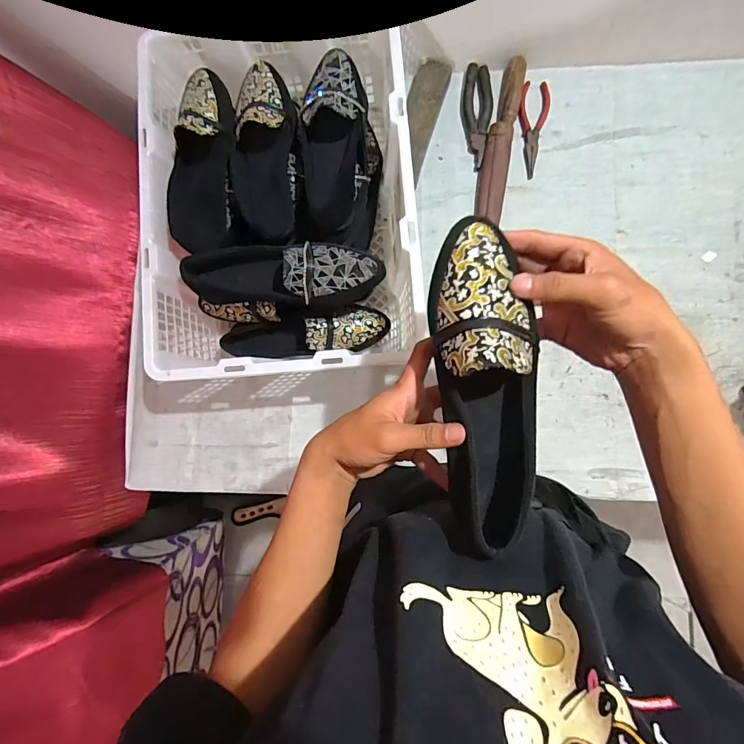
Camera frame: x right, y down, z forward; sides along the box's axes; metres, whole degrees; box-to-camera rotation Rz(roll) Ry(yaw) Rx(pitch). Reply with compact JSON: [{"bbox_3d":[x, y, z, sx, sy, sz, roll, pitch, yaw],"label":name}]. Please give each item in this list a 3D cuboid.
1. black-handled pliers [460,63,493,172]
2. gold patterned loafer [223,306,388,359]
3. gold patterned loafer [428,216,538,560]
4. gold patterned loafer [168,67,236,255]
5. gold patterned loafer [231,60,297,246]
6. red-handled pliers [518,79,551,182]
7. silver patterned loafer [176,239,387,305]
[{"bbox_3d":[0.166,-0.410,0.671,0.047,0.019,0.162,3,85,5],"label":"black-handled pliers"},{"bbox_3d":[-0.099,-0.062,0.630,0.239,0.079,0.070,-3,85,5],"label":"gold patterned loafer"},{"bbox_3d":[0.088,0.007,0.311,0.075,0.063,0.240,-5,90,5],"label":"gold patterned loafer"},{"bbox_3d":[-0.225,-0.285,0.552,0.085,0.060,0.251,4,86,5],"label":"gold patterned loafer"},{"bbox_3d":[-0.141,-0.298,0.561,0.094,0.070,0.234,1,85,5],"label":"gold patterned loafer"},{"bbox_3d":[0.253,-0.386,0.665,0.045,0.013,0.150,10,86,6],"label":"red-handled pliers"},{"bbox_3d":[-0.112,-0.129,0.556,0.253,0.085,0.086,6,86,5],"label":"silver patterned loafer"}]

